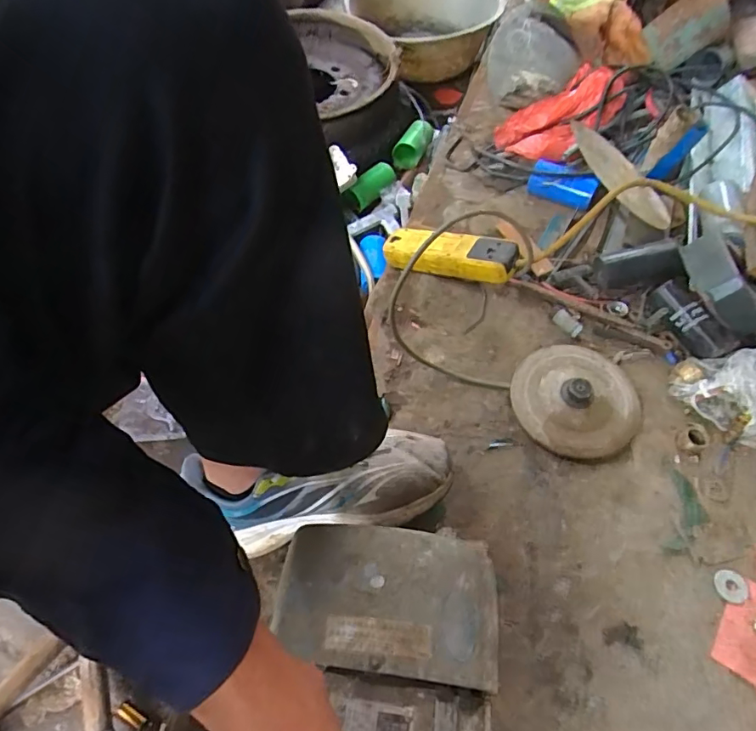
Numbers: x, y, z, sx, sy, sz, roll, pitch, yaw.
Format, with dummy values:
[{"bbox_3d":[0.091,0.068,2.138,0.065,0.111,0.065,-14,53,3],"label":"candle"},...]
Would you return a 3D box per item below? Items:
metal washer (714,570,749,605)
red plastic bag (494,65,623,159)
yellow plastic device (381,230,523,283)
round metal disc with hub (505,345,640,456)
[{"bbox_3d":[0.348,0.218,0.506,0.032,0.004,0.031,13,59,8],"label":"metal washer"},{"bbox_3d":[0.307,-0.407,0.839,0.220,0.046,0.115,-29,60,7],"label":"red plastic bag"},{"bbox_3d":[0.097,-0.155,0.715,0.194,0.038,0.055,17,57,32],"label":"yellow plastic device"},{"bbox_3d":[0.236,0.033,0.603,0.150,0.039,0.141,0,58,0],"label":"round metal disc with hub"}]

